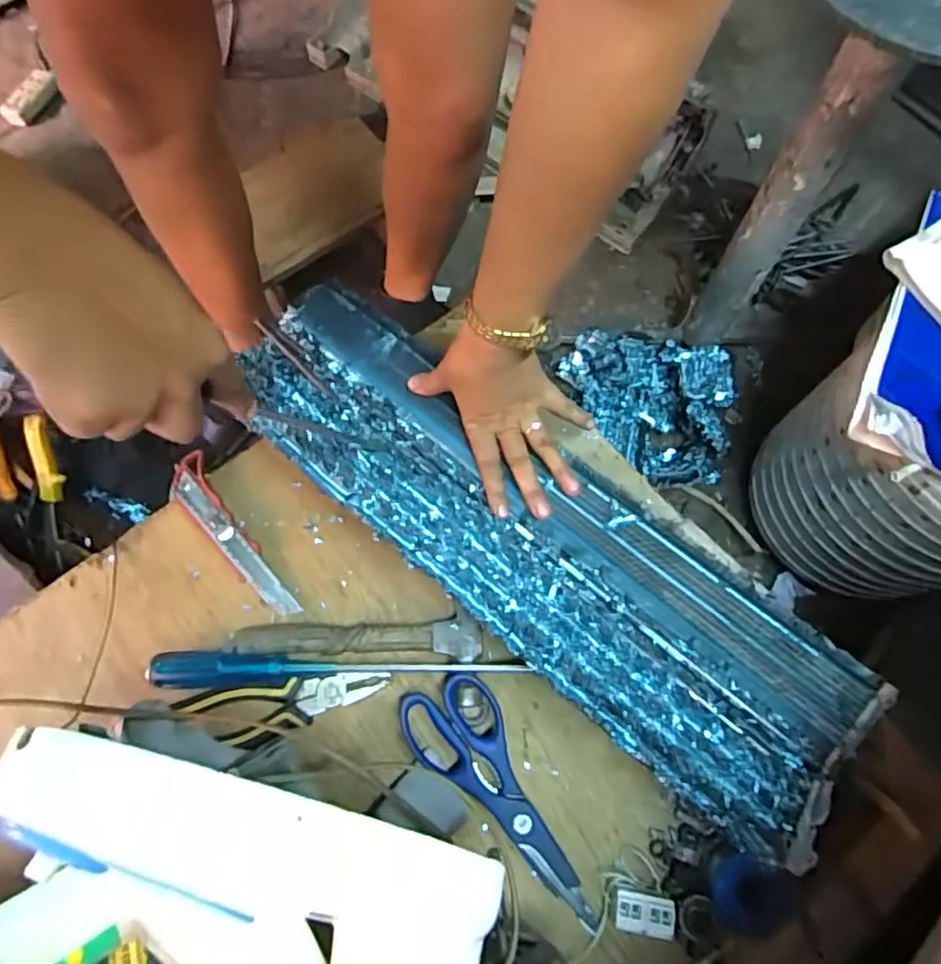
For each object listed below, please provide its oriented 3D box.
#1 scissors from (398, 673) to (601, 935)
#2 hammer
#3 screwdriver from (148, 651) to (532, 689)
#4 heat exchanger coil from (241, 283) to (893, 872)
[{"bbox_3d":[0.015,0.239,0.448,0.071,0.022,0.191,-25,74,-10],"label":"scissors"},{"bbox_3d":[-0.092,0.120,0.490,0.198,0.025,0.050,1,71,-1],"label":"hammer"},{"bbox_3d":[-0.099,0.146,0.474,0.284,0.028,0.025,1,71,-1],"label":"screwdriver"},{"bbox_3d":[0.028,0.029,0.488,0.565,0.031,0.149,39,74,18],"label":"heat exchanger coil"}]

